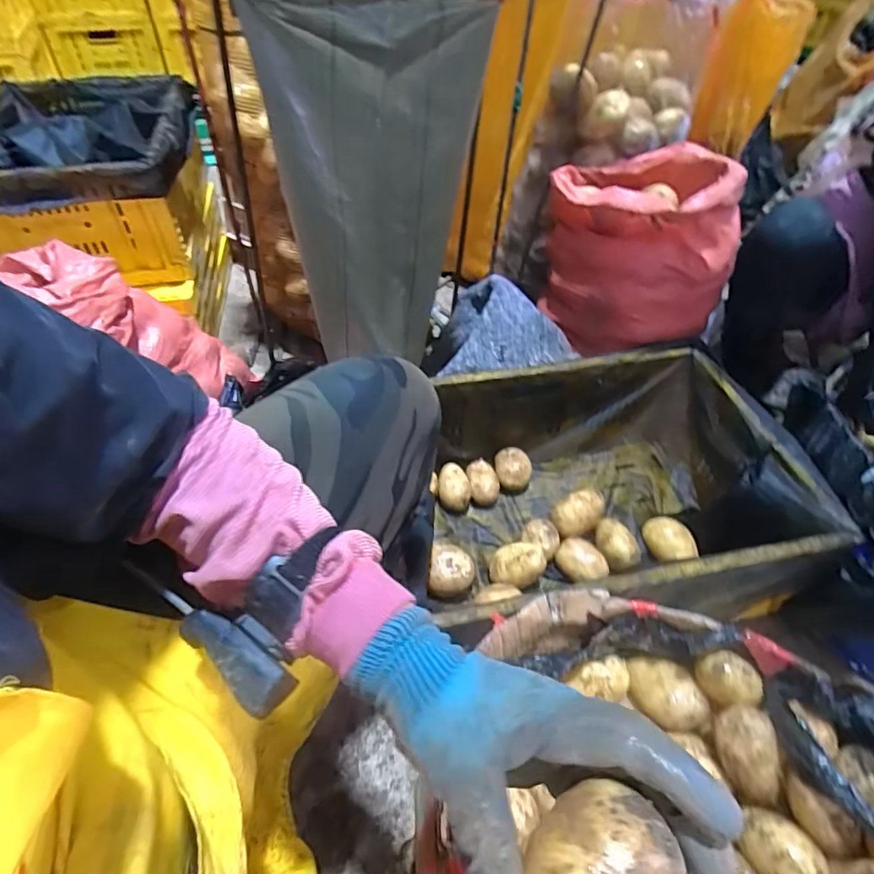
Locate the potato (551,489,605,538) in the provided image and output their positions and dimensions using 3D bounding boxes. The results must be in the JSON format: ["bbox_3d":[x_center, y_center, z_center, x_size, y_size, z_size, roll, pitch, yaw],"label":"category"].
[{"bbox_3d":[0.243,0.126,0.868,0.092,0.049,0.052,-17,50,-19],"label":"potato"}]

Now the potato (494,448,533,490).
[{"bbox_3d":[0.139,0.066,0.957,0.065,0.058,0.070,8,46,4],"label":"potato"}]

